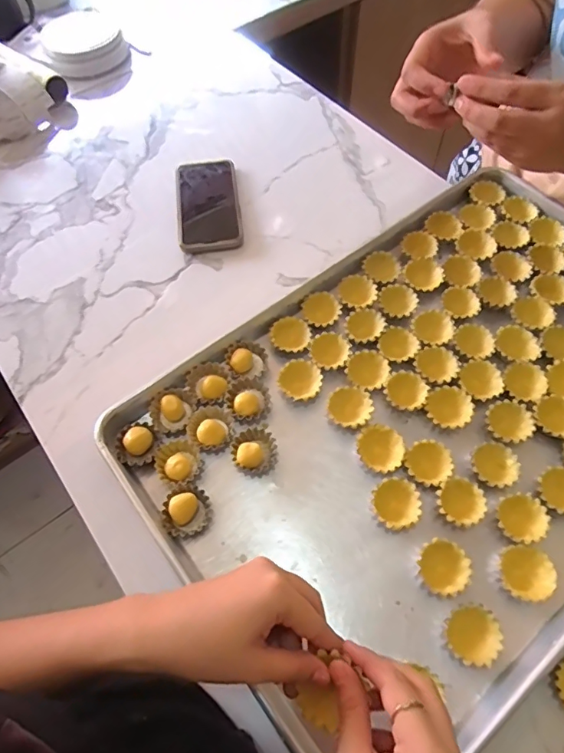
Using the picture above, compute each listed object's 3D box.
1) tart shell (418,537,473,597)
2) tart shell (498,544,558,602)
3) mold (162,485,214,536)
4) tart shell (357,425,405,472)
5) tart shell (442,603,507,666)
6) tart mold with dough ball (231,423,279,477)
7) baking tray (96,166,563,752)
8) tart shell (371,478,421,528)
[{"bbox_3d":[0.139,0.164,0.413,0.038,0.019,0.042,-23,64,-11],"label":"tart shell"},{"bbox_3d":[0.206,0.168,0.410,0.043,0.023,0.043,0,62,1],"label":"tart shell"},{"bbox_3d":[-0.087,0.122,0.439,0.043,0.013,0.042,0,62,1],"label":"mold"},{"bbox_3d":[0.095,0.071,0.465,0.043,0.017,0.045,0,62,1],"label":"tart shell"},{"bbox_3d":[0.154,0.209,0.390,0.045,0.020,0.041,0,62,1],"label":"tart shell"},{"bbox_3d":[-0.026,0.073,0.468,0.045,0.018,0.044,0,62,1],"label":"tart mold with dough ball"},{"bbox_3d":[0.170,0.026,0.492,0.604,0.031,0.400,-35,67,-16],"label":"baking tray"},{"bbox_3d":[0.104,0.117,0.441,0.041,0.020,0.042,0,62,1],"label":"tart shell"}]

